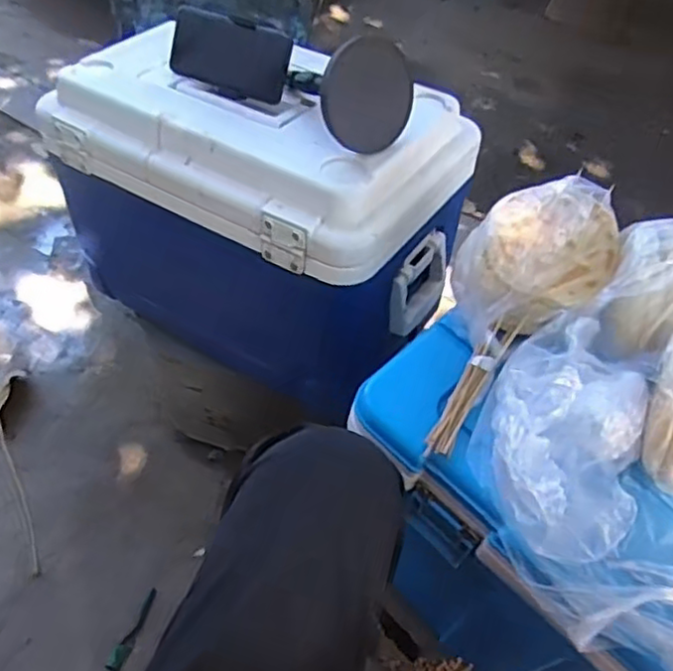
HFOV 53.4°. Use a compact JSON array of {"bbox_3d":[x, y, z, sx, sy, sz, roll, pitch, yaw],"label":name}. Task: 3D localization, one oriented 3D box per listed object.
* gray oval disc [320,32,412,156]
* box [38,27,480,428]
[{"bbox_3d":[0.035,-0.244,0.681,0.105,0.107,0.008,-7,26,-32],"label":"gray oval disc"},{"bbox_3d":[-0.094,-0.176,0.876,0.472,0.322,0.287,25,54,19],"label":"box"}]

